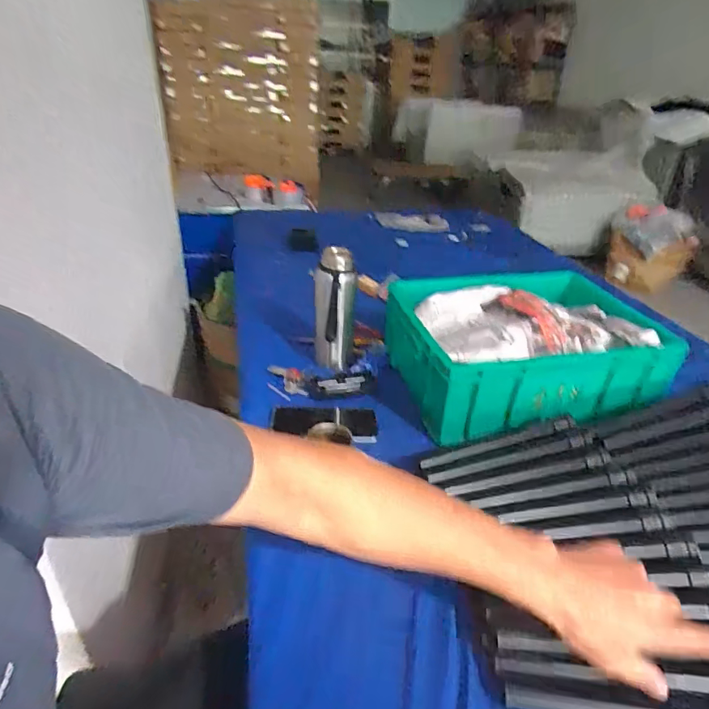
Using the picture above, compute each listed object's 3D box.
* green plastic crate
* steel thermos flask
[{"bbox_3d":[0.275,-0.018,0.830,0.399,0.133,0.320,-4,31,-11],"label":"green plastic crate"},{"bbox_3d":[-0.035,-0.073,0.851,0.069,0.214,0.063,3,31,0],"label":"steel thermos flask"}]

